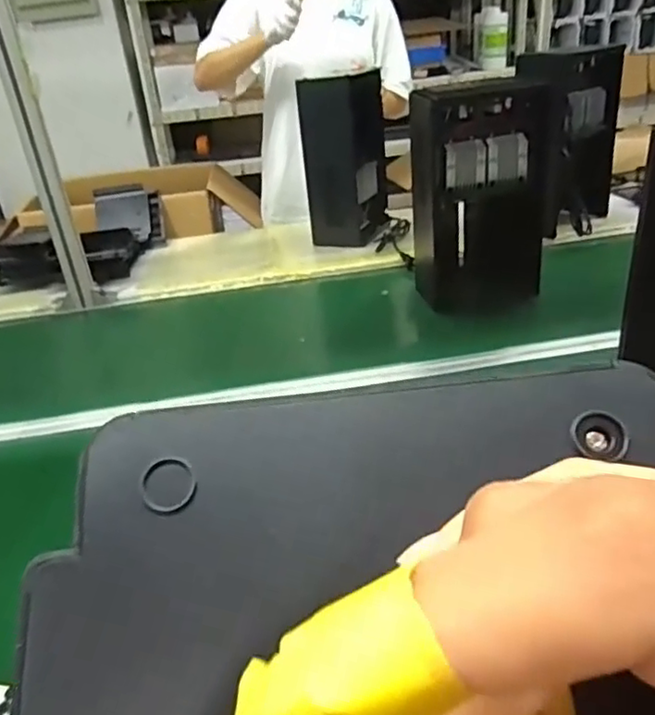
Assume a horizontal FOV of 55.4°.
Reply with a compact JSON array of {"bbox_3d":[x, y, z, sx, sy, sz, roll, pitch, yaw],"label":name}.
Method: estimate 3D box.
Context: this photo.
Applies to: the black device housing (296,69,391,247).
[{"bbox_3d":[0.040,-0.449,1.417,0.142,0.342,0.183,7,32,24],"label":"black device housing"}]

